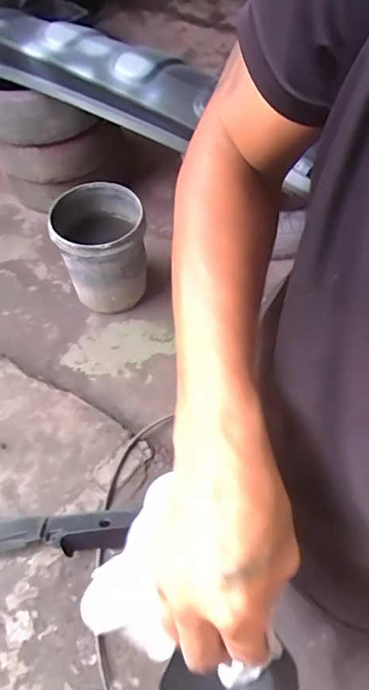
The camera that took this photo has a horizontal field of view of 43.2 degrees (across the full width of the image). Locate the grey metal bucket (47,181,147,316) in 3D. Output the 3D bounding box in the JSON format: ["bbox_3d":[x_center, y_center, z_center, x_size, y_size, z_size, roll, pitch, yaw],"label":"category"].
[{"bbox_3d":[-0.277,-0.323,1.603,0.287,0.340,0.297,-1,56,1],"label":"grey metal bucket"}]

